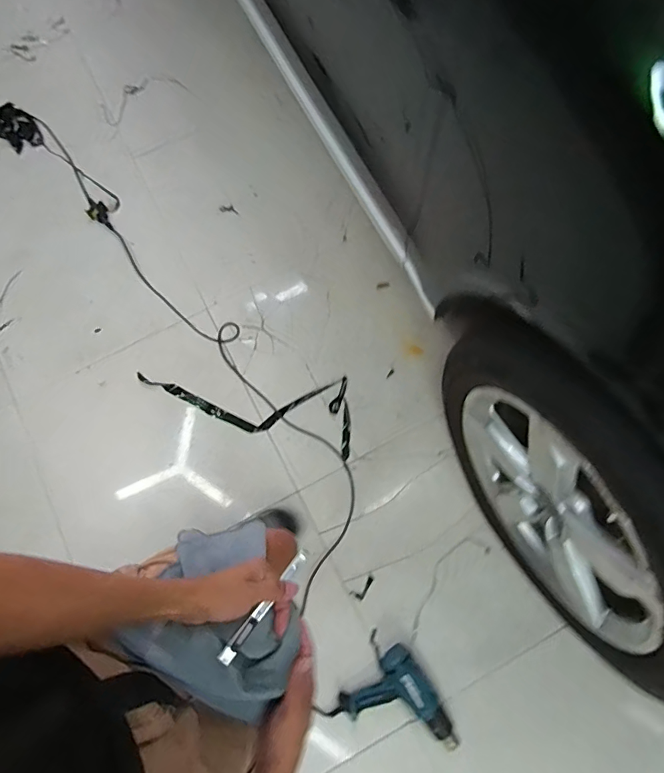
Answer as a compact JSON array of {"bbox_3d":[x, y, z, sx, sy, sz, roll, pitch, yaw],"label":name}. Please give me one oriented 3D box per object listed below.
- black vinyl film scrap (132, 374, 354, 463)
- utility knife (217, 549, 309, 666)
[{"bbox_3d":[-0.245,0.056,1.278,0.595,0.007,0.194,6,75,2],"label":"black vinyl film scrap"},{"bbox_3d":[-0.069,0.229,0.479,0.013,0.009,0.133,37,59,10],"label":"utility knife"}]

